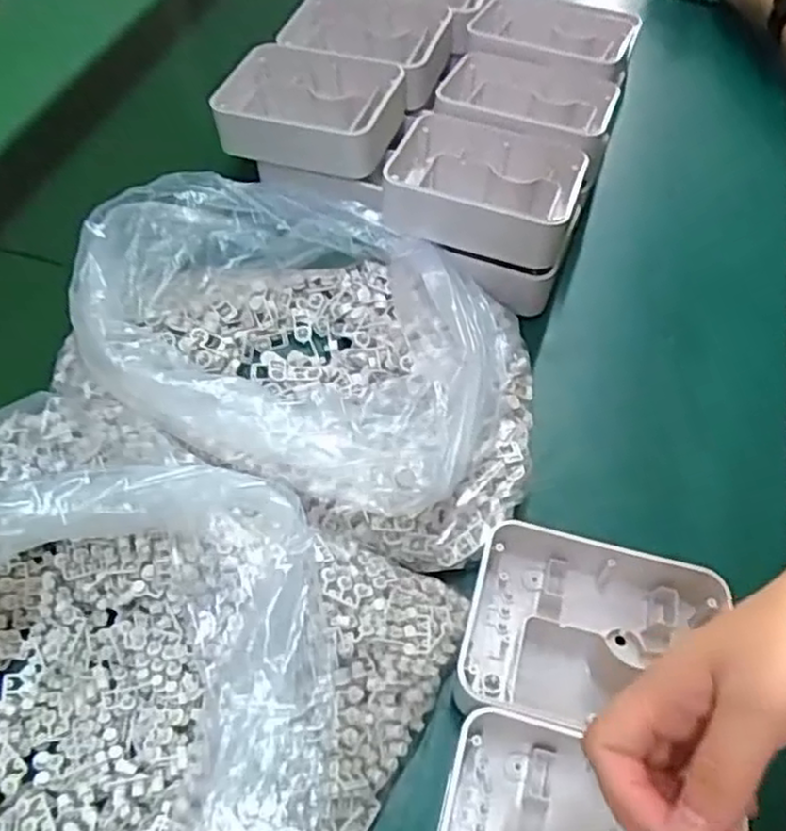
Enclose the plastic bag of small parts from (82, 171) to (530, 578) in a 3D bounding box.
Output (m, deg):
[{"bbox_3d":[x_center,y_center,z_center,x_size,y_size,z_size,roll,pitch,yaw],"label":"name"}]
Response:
[{"bbox_3d":[-0.043,-0.051,0.461,0.278,0.102,0.216,21,57,14],"label":"plastic bag of small parts"}]

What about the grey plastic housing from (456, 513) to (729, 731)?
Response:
[{"bbox_3d":[0.101,0.114,0.381,0.123,0.036,0.100,12,56,8],"label":"grey plastic housing"}]

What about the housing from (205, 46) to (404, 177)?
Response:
[{"bbox_3d":[-0.063,-0.234,0.560,0.135,0.034,0.106,17,56,11],"label":"housing"}]

